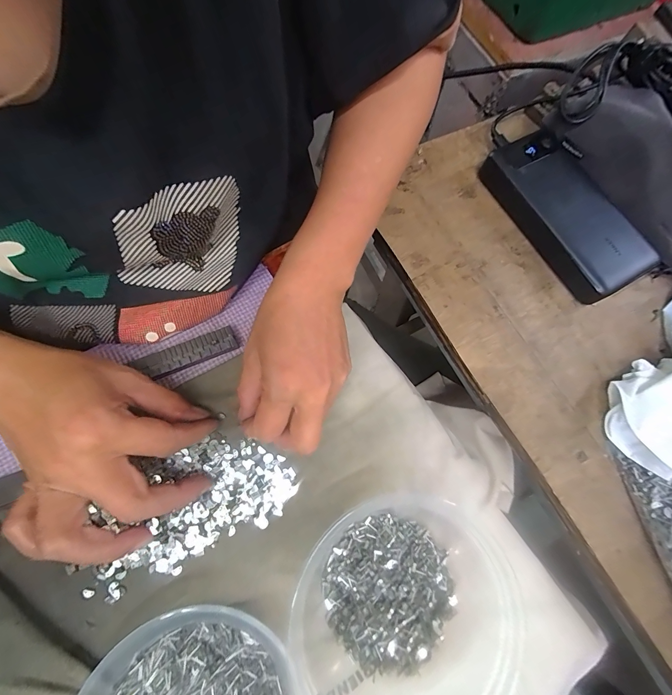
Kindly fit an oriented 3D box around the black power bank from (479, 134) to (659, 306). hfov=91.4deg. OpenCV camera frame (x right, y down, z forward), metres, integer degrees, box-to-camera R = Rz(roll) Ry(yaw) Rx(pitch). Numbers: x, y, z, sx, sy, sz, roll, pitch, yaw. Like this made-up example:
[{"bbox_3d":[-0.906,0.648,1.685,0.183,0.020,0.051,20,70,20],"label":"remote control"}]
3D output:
[{"bbox_3d":[0.199,-0.120,0.287,0.072,0.025,0.158,-27,78,-12],"label":"black power bank"}]

